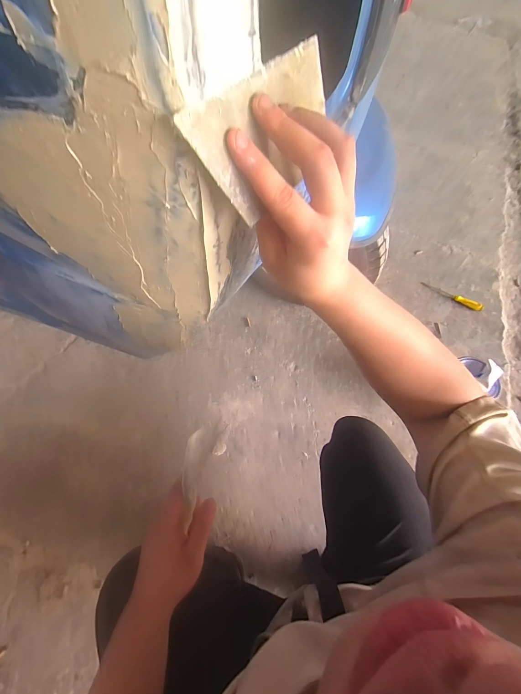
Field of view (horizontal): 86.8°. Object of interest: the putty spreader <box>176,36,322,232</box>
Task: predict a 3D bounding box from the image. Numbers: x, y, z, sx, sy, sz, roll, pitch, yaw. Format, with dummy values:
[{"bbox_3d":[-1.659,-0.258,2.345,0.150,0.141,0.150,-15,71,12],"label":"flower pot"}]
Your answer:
[{"bbox_3d":[0.010,-0.149,0.196,0.004,0.073,0.141,21,62,36],"label":"putty spreader"}]

